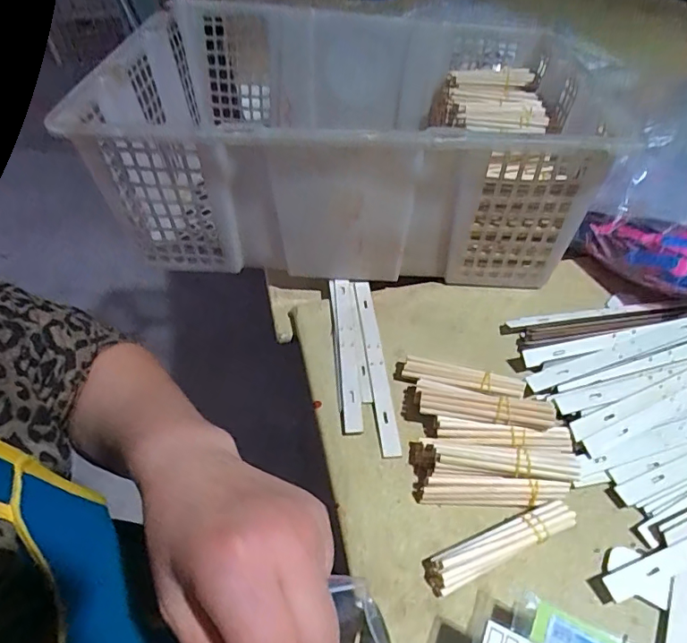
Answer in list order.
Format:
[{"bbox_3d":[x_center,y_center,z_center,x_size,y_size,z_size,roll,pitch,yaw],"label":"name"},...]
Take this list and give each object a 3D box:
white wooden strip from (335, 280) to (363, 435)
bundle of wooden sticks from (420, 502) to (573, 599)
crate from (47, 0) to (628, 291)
[{"bbox_3d":[0.004,0.025,0.457,0.018,0.010,0.170,-4,46,-1],"label":"white wooden strip"},{"bbox_3d":[0.104,0.147,0.334,0.104,0.017,0.023,-19,48,-15],"label":"bundle of wooden sticks"},{"bbox_3d":[0.011,-0.205,0.564,0.442,0.175,0.350,2,46,5],"label":"crate"}]

